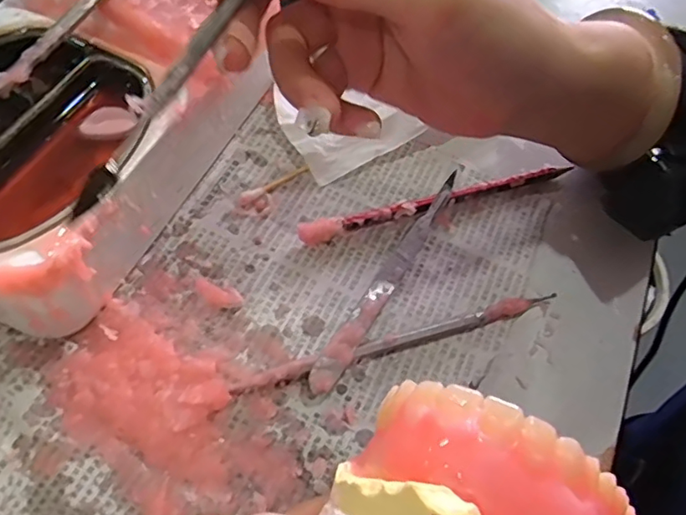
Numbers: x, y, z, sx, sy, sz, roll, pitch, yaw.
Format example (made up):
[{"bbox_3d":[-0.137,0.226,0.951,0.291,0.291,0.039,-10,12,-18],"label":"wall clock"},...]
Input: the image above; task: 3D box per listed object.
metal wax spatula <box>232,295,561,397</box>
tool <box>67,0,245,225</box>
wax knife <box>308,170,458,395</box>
[{"bbox_3d":[0.029,0.035,0.245,0.155,0.007,0.010,-15,65,-16],"label":"metal wax spatula"},{"bbox_3d":[-0.040,-0.078,0.180,0.006,0.006,0.158,35,89,15],"label":"tool"},{"bbox_3d":[0.023,0.007,0.256,0.011,0.005,0.130,37,62,-1],"label":"wax knife"}]

